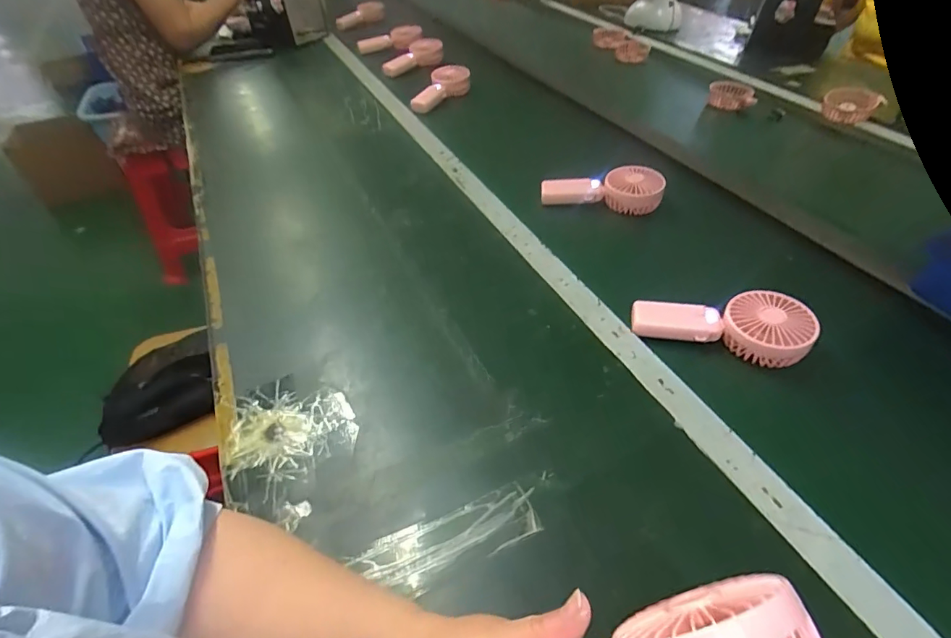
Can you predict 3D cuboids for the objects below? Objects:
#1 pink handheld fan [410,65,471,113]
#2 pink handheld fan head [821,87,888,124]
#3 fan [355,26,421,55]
[{"bbox_3d":[-0.077,-0.515,1.046,0.053,0.070,0.169,33,53,30],"label":"pink handheld fan"},{"bbox_3d":[0.732,-0.414,0.906,0.055,0.063,0.096,-33,53,-27],"label":"pink handheld fan head"},{"bbox_3d":[-0.242,-0.765,1.283,0.160,0.060,0.058,-9,45,11],"label":"fan"}]

